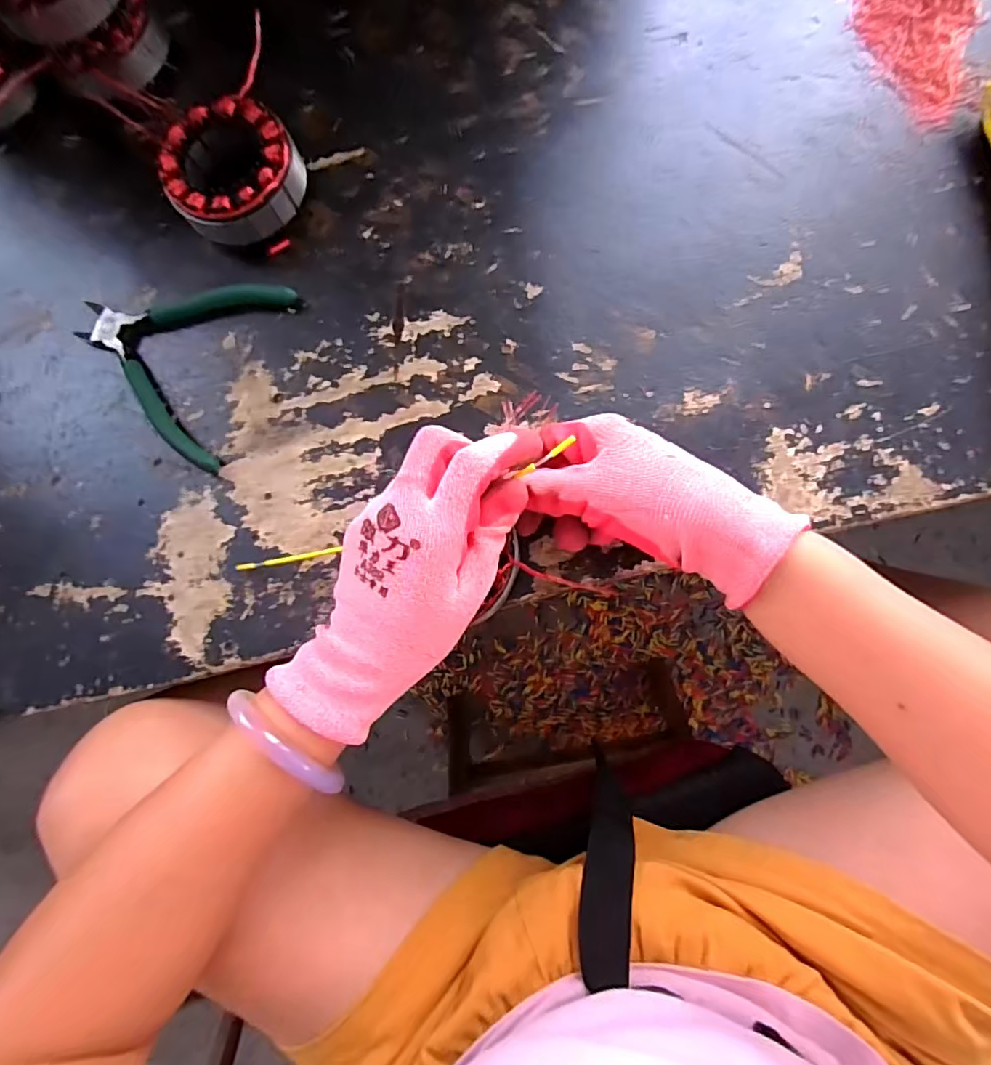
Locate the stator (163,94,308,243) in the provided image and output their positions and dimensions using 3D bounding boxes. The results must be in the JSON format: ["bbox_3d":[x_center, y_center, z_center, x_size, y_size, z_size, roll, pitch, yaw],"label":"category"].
[{"bbox_3d":[-0.175,-0.240,0.374,0.086,0.041,0.085,-1,83,5],"label":"stator"}]

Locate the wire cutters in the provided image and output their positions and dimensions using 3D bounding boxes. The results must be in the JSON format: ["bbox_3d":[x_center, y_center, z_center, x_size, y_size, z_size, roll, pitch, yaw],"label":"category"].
[{"bbox_3d":[-0.219,-0.125,0.373,0.131,0.017,0.130,23,86,8],"label":"wire cutters"}]

